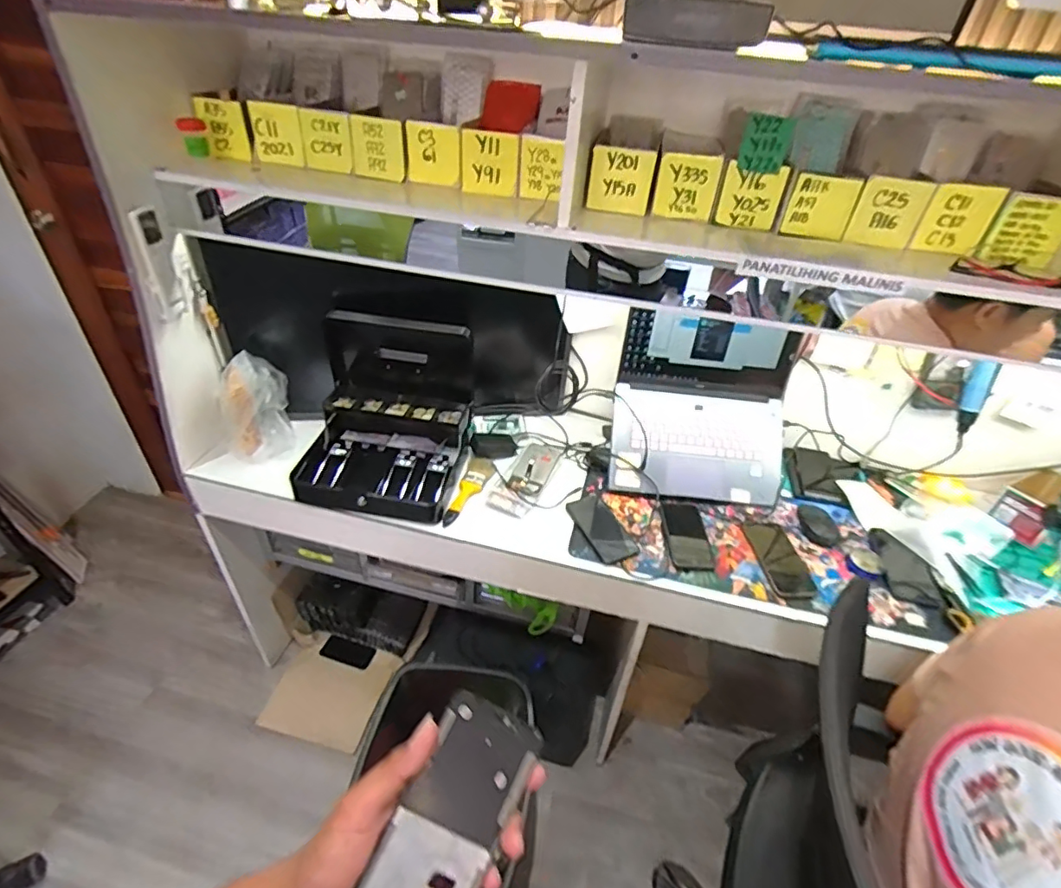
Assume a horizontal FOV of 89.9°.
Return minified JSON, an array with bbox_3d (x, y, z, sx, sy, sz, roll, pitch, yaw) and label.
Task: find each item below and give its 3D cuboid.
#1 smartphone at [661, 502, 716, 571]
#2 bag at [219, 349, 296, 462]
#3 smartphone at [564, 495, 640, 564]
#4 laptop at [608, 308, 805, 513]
[{"bbox_3d":[0.308,0.177,1.048,0.078,0.009,0.169,3,38,-1],"label":"smartphone"},{"bbox_3d":[-0.570,-0.085,1.095,0.128,0.183,0.121,-12,41,-19],"label":"bag"},{"bbox_3d":[0.140,0.164,1.055,0.086,0.011,0.181,-14,42,-22],"label":"smartphone"},{"bbox_3d":[0.363,-0.070,1.102,0.360,0.344,0.198,6,38,3],"label":"laptop"}]

